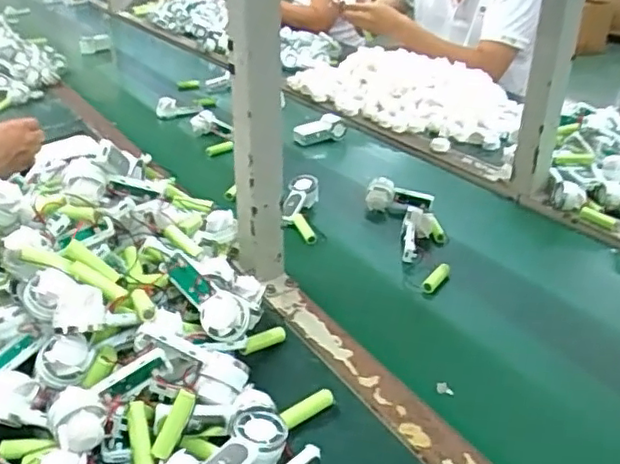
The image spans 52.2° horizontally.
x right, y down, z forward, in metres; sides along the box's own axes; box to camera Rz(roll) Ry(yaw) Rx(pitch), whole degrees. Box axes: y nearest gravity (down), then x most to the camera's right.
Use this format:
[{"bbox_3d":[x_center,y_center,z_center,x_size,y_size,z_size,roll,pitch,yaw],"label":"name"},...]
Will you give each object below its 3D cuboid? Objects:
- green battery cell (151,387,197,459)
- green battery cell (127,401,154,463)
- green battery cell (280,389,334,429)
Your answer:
[{"bbox_3d":[-0.098,0.141,0.464,0.016,0.049,0.015,22,-7,32],"label":"green battery cell"},{"bbox_3d":[-0.125,0.150,0.462,0.013,0.012,0.051,-9,66,-17],"label":"green battery cell"},{"bbox_3d":[-0.001,0.146,0.523,0.045,0.010,0.012,-25,37,-19],"label":"green battery cell"}]

